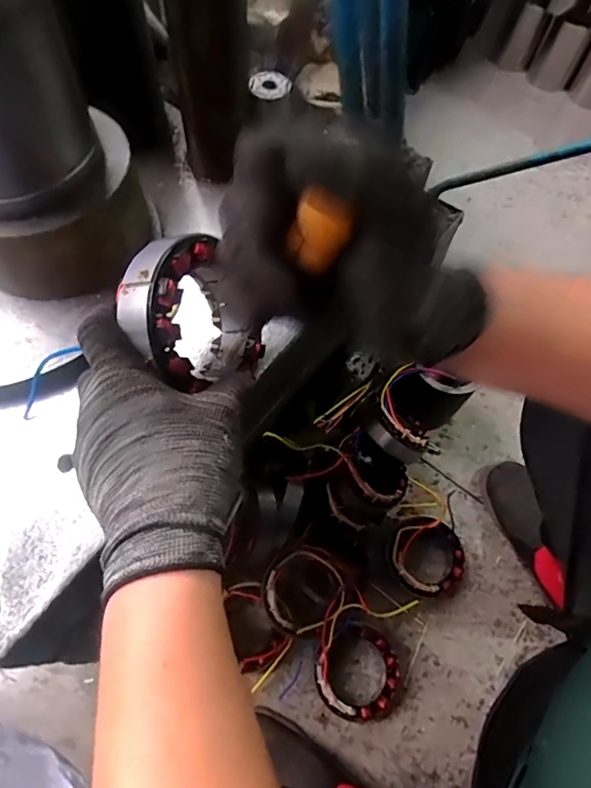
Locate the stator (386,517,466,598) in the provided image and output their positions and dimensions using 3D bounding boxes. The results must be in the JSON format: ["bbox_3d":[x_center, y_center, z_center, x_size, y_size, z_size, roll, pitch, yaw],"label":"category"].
[{"bbox_3d":[0.197,0.242,0.729,0.117,0.060,0.112,1,63,-2],"label":"stator"}]

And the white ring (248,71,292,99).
[{"bbox_3d":[-0.024,-0.282,0.445,0.037,0.007,0.037,-7,63,-6],"label":"white ring"}]

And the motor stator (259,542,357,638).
[{"bbox_3d":[0.012,0.265,0.662,0.104,0.050,0.115,38,67,16],"label":"motor stator"}]

